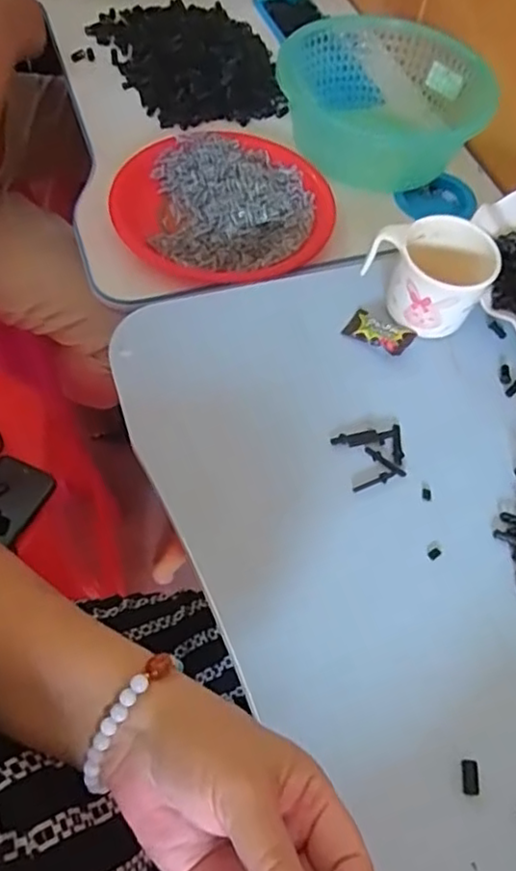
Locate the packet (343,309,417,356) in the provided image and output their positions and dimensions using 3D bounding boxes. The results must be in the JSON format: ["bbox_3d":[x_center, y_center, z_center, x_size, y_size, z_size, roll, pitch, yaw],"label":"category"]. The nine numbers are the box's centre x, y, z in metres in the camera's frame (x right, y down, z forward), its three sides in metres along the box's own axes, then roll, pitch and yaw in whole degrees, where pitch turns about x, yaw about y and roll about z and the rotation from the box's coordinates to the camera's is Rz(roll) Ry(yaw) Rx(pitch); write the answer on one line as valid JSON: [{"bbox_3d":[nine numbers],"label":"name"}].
[{"bbox_3d":[0.100,-0.086,0.524,0.053,0.009,0.027,28,61,13],"label":"packet"}]

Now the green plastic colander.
[{"bbox_3d":[0.137,-0.379,0.739,0.223,0.092,0.204,-3,59,-6],"label":"green plastic colander"}]

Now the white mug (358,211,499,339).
[{"bbox_3d":[0.141,-0.132,0.521,0.093,0.063,0.078,42,65,19],"label":"white mug"}]

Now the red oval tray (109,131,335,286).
[{"bbox_3d":[-0.035,-0.247,0.679,0.225,0.026,0.216,36,63,17],"label":"red oval tray"}]

